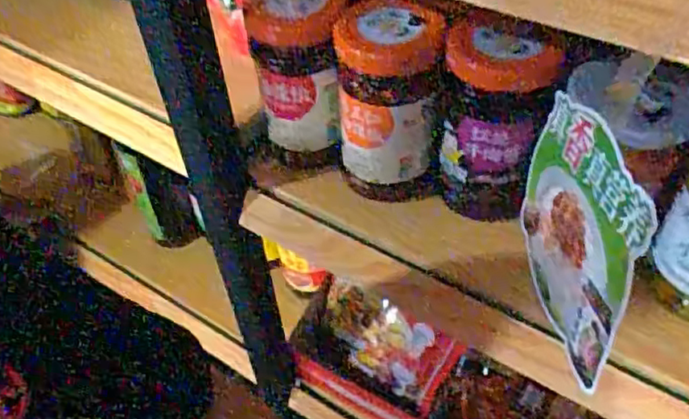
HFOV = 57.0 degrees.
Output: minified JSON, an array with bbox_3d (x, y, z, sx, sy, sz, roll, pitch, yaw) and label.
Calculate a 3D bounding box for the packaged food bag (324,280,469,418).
[{"bbox_3d":[0.045,0.126,0.629,0.142,0.077,0.040,29,18,27],"label":"packaged food bag"}]

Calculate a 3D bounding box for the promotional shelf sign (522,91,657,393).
[{"bbox_3d":[0.079,0.008,0.217,0.004,0.075,0.078,-1,44,-6],"label":"promotional shelf sign"}]

